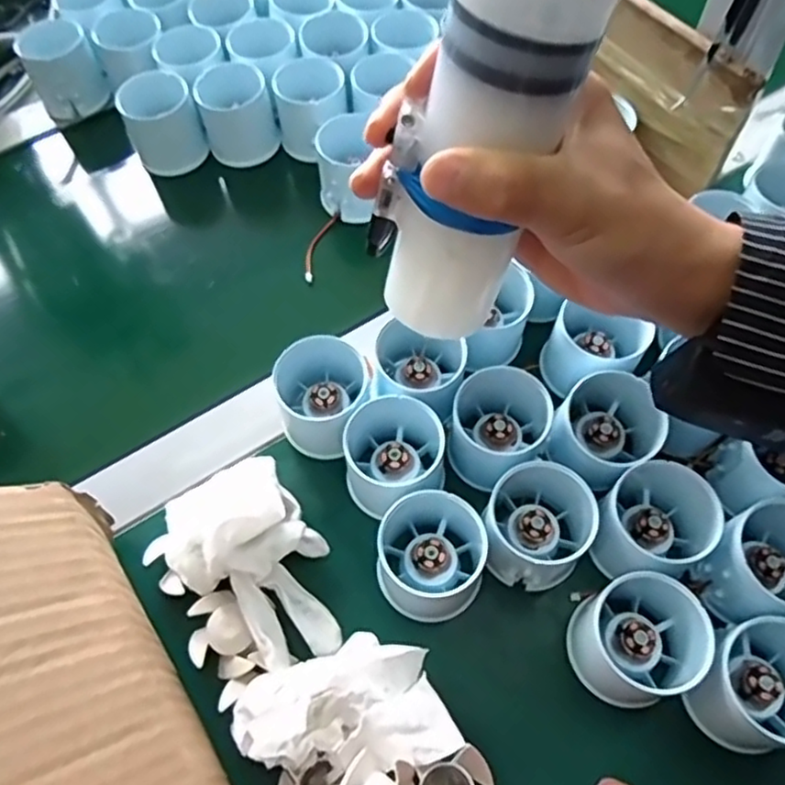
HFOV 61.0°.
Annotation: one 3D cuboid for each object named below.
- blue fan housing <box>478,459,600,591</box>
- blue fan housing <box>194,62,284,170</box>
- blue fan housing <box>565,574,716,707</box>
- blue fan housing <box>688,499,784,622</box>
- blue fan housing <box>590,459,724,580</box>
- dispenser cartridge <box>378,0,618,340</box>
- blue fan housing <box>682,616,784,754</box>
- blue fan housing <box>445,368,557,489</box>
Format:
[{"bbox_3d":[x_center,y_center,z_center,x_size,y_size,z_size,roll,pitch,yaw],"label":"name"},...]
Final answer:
[{"bbox_3d":[0.073,0.068,0.341,0.054,0.049,0.051,0,61,1],"label":"blue fan housing"},{"bbox_3d":[-0.117,-0.209,0.496,0.051,0.051,0.049,0,61,1],"label":"blue fan housing"},{"bbox_3d":[0.119,0.117,0.316,0.057,0.052,0.056,0,61,1],"label":"blue fan housing"},{"bbox_3d":[0.183,0.085,0.325,0.055,0.044,0.049,-16,62,-7],"label":"blue fan housing"},{"bbox_3d":[0.129,0.067,0.339,0.054,0.049,0.054,0,61,1],"label":"blue fan housing"},{"bbox_3d":[0.034,-0.098,0.255,0.046,0.192,0.043,-17,62,-23],"label":"dispenser cartridge"},{"bbox_3d":[0.170,0.134,0.303,0.055,0.047,0.054,28,65,15],"label":"blue fan housing"},{"bbox_3d":[0.056,0.017,0.366,0.061,0.040,0.053,36,68,19],"label":"blue fan housing"}]

